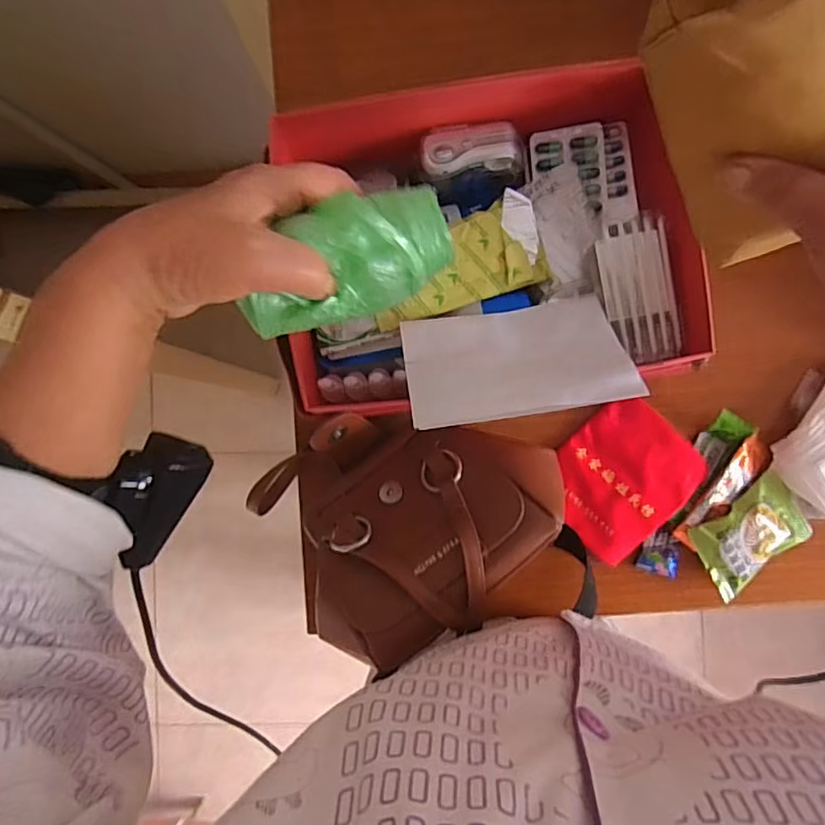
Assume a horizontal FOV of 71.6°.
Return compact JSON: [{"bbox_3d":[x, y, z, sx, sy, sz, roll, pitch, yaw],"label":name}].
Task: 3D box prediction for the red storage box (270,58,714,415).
[{"bbox_3d":[0.058,-0.130,0.426,0.294,0.076,0.229,-8,89,2],"label":"red storage box"}]

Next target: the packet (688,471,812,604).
[{"bbox_3d":[0.276,0.099,0.458,0.092,0.018,0.062,-31,88,1],"label":"packet"}]

